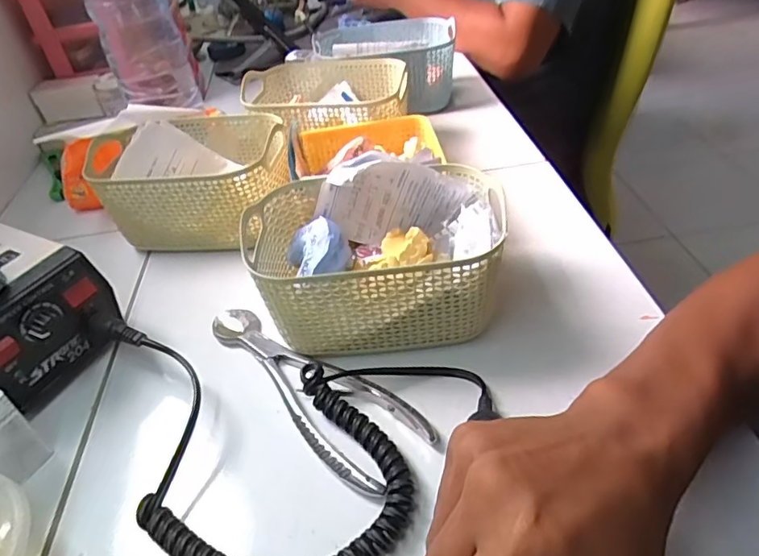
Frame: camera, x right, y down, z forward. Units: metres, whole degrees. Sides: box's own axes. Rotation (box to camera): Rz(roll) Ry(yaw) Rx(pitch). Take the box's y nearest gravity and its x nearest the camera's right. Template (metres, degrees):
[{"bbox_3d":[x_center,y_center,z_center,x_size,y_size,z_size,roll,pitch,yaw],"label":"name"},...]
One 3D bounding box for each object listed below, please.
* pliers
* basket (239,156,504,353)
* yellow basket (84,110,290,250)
[{"bbox_3d":[-0.054,0.065,0.356,0.193,0.015,0.059,29,52,34],"label":"pliers"},{"bbox_3d":[-0.001,-0.013,0.383,0.167,0.090,0.116,-5,41,2],"label":"basket"},{"bbox_3d":[-0.173,-0.098,0.509,0.174,0.086,0.130,0,41,8],"label":"yellow basket"}]

